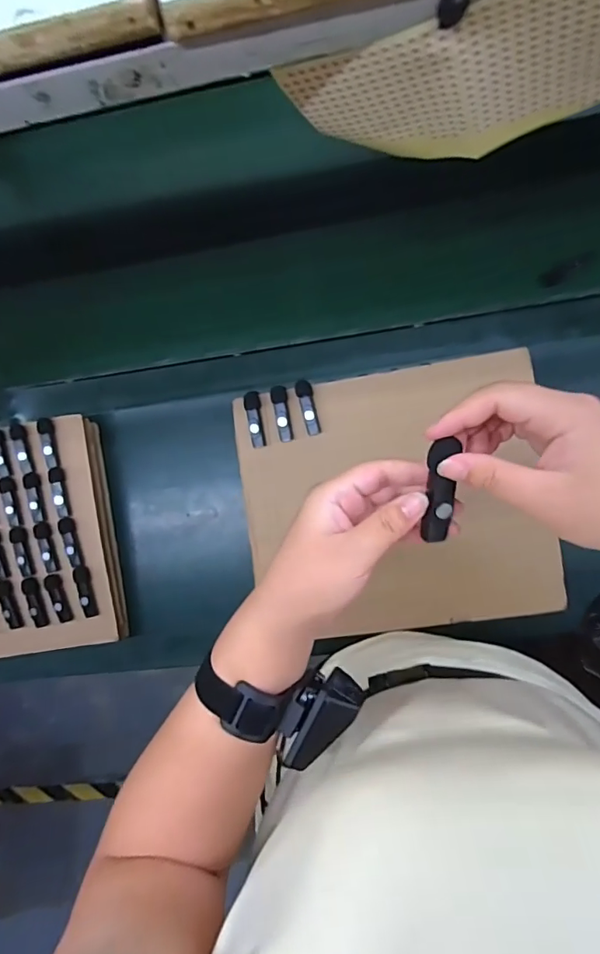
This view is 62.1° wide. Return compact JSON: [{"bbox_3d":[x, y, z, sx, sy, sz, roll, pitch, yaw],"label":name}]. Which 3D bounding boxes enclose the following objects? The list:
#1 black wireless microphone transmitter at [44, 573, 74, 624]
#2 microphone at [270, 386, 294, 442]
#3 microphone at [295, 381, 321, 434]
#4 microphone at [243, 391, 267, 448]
[{"bbox_3d":[-0.312,0.158,0.648,0.024,0.012,0.062,-19,82,6],"label":"black wireless microphone transmitter"},{"bbox_3d":[-0.021,-0.075,0.588,0.018,0.013,0.064,-13,83,6],"label":"microphone"},{"bbox_3d":[0.009,-0.081,0.585,0.019,0.011,0.065,-12,83,6],"label":"microphone"},{"bbox_3d":[-0.053,-0.069,0.593,0.019,0.011,0.067,-12,83,6],"label":"microphone"}]

